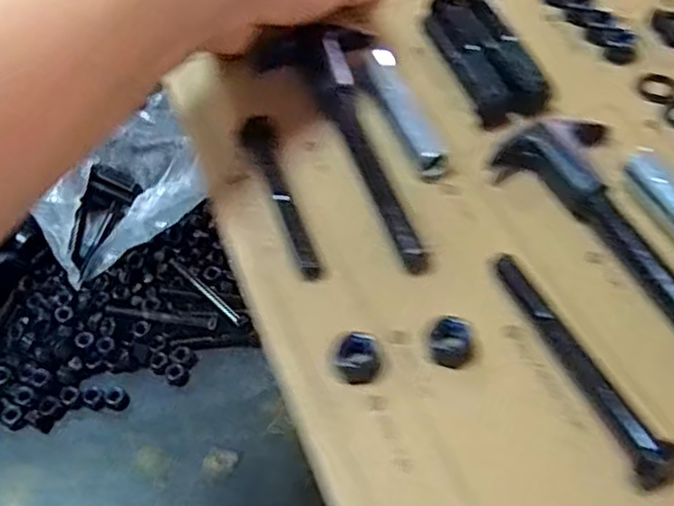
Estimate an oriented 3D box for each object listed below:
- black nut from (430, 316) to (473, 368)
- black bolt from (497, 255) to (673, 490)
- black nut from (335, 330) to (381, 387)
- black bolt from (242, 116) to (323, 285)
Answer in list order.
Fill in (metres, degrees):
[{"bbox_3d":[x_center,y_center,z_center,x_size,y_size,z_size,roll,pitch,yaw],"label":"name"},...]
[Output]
[{"bbox_3d":[0.039,0.030,0.228,0.014,0.011,0.012,23,53,13],"label":"black nut"},{"bbox_3d":[0.079,0.035,0.221,0.013,0.018,0.089,-11,40,-13],"label":"black bolt"},{"bbox_3d":[0.008,0.036,0.226,0.015,0.011,0.013,9,51,2],"label":"black nut"},{"bbox_3d":[-0.023,-0.024,0.269,0.012,0.014,0.079,-13,54,-15],"label":"black bolt"}]

